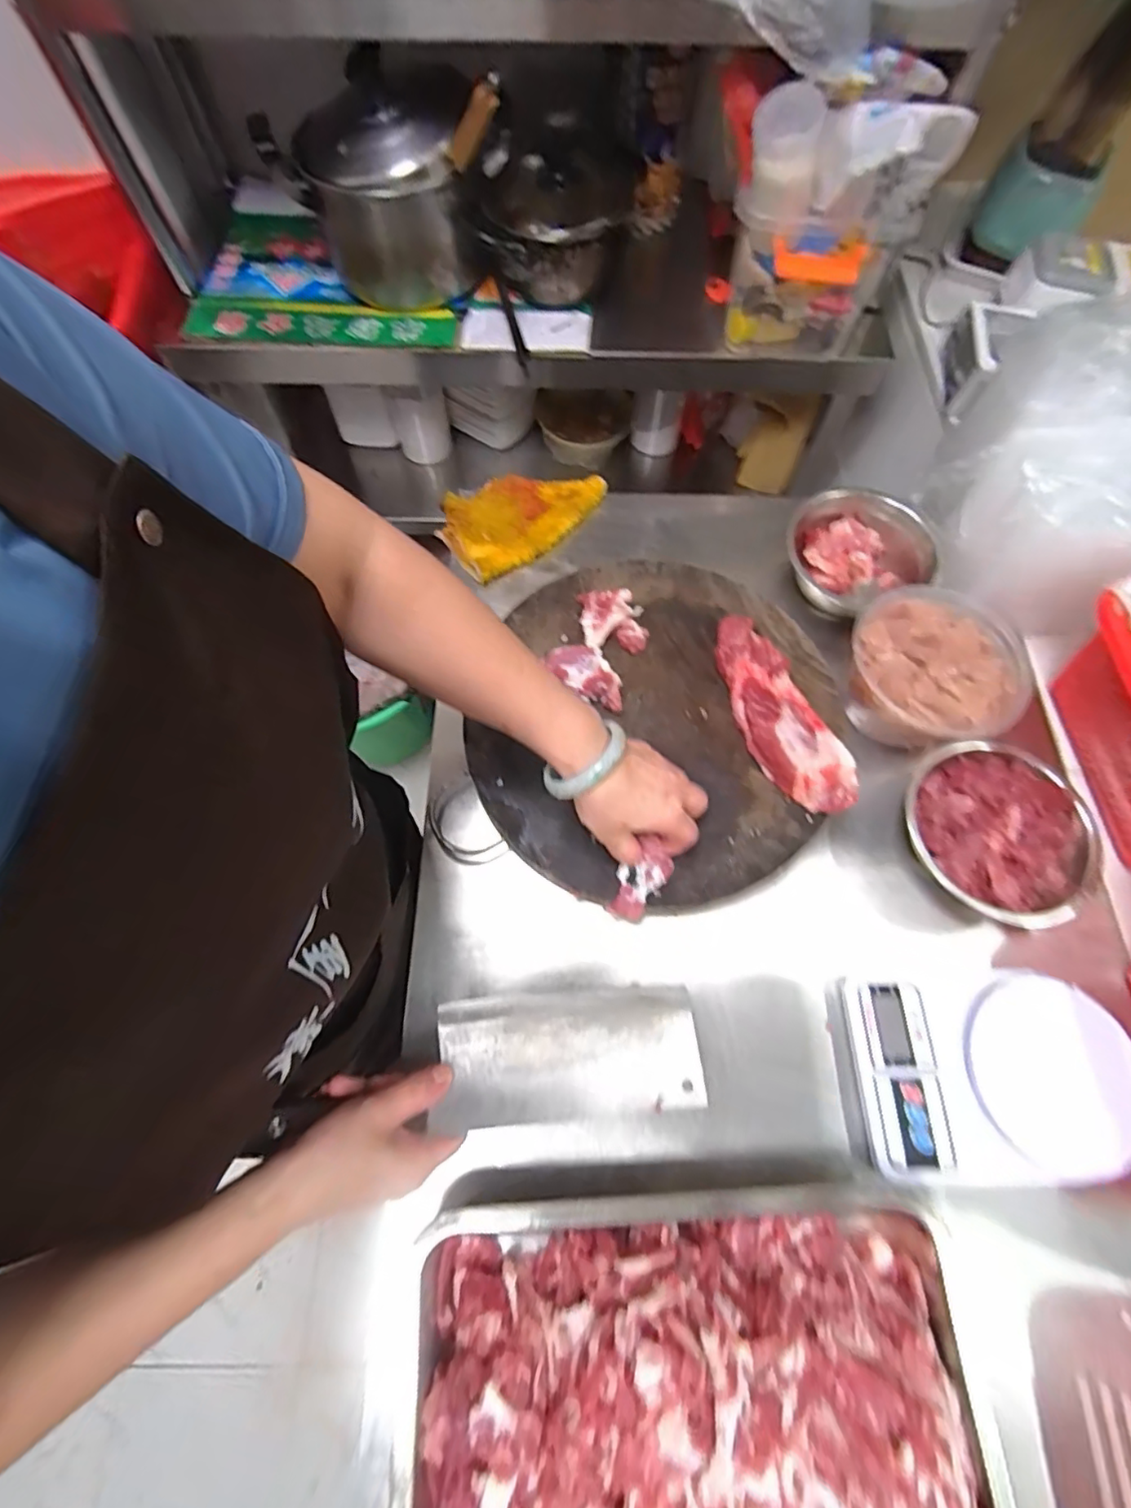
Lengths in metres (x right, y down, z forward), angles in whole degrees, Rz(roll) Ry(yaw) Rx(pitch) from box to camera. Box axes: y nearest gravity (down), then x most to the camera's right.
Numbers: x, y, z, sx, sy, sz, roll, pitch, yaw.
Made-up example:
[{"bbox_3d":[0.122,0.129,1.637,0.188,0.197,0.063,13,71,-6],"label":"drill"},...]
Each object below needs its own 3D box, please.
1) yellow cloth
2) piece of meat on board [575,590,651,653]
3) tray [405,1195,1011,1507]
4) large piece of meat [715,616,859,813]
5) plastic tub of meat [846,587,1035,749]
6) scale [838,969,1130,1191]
[{"bbox_3d":[-0.053,-0.268,0.641,0.181,0.022,0.113,-38,73,-14],"label":"yellow cloth"},{"bbox_3d":[0.045,-0.129,0.541,0.061,0.027,0.061,-2,68,-1],"label":"piece of meat on board"},{"bbox_3d":[0.077,0.412,0.327,0.334,0.076,0.262,1,68,0],"label":"tray"},{"bbox_3d":[0.180,-0.039,0.503,0.063,0.040,0.196,-19,69,-8],"label":"large piece of meat"},{"bbox_3d":[0.326,-0.068,0.532,0.143,0.088,0.137,0,68,0],"label":"plastic tub of meat"},{"bbox_3d":[0.314,0.235,0.430,0.183,0.051,0.133,-3,68,-2],"label":"scale"}]

